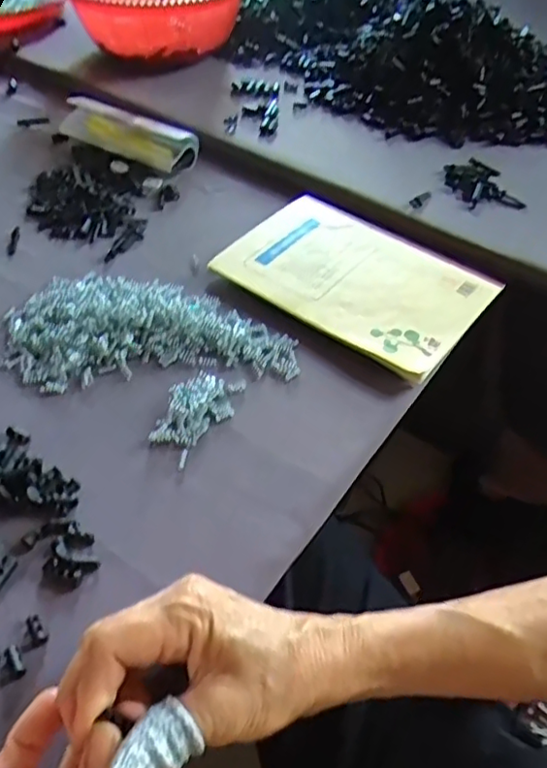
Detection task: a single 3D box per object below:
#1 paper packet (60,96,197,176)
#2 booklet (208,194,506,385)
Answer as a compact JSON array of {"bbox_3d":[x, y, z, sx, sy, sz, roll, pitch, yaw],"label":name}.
[{"bbox_3d":[-0.156,-0.264,0.642,0.158,0.039,0.033,21,52,18],"label":"paper packet"},{"bbox_3d":[0.069,-0.093,0.507,0.209,0.009,0.145,31,55,25],"label":"booklet"}]

